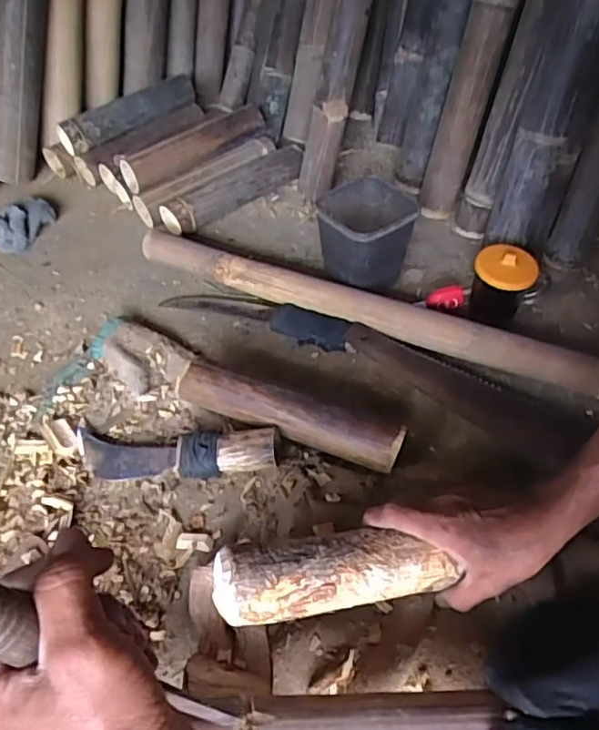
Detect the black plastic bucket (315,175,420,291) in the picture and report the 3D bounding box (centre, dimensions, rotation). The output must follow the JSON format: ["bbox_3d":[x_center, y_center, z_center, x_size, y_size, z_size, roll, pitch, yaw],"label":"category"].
[{"bbox_3d":[0.087,-0.169,0.812,0.118,0.130,0.115,-25,53,-19],"label":"black plastic bucket"}]

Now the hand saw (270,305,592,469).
[{"bbox_3d":[0.148,0.005,0.723,0.408,0.027,0.079,22,53,20],"label":"hand saw"}]

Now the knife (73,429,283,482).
[{"bbox_3d":[-0.142,0.094,0.641,0.233,0.042,0.053,2,49,3],"label":"knife"}]

